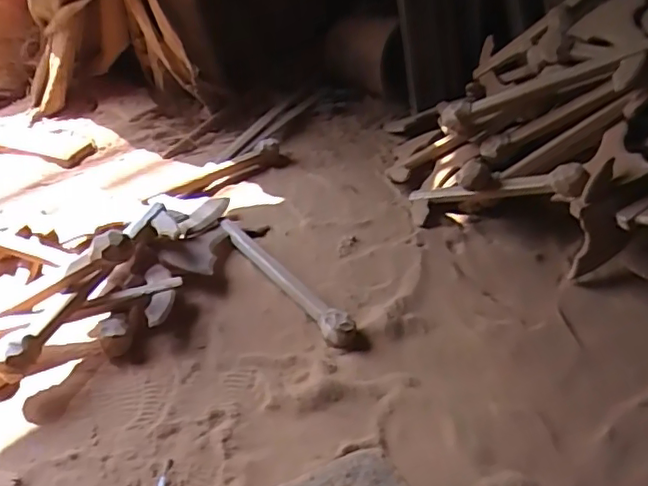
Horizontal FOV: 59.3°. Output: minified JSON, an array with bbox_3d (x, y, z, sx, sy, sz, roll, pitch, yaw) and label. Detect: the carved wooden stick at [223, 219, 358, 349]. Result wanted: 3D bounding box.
[{"bbox_3d":[-0.074,0.061,1.034,0.052,0.044,0.363,-26,45,-29],"label":"carved wooden stick"}]

